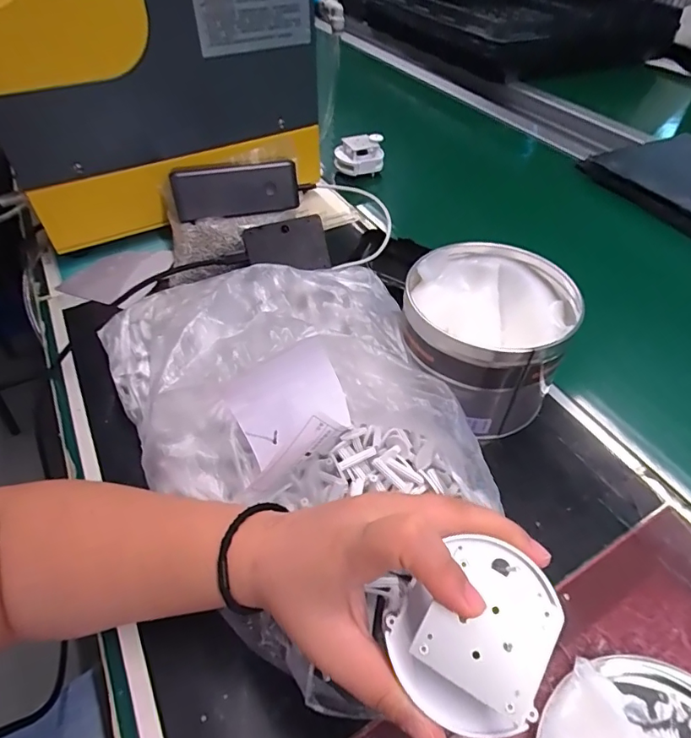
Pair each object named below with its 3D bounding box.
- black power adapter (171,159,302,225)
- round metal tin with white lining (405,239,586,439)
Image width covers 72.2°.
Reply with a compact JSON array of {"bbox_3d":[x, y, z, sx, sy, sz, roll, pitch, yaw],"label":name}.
[{"bbox_3d":[-0.116,-0.191,0.505,0.127,0.049,0.029,-10,30,-11],"label":"black power adapter"},{"bbox_3d":[0.107,-0.025,0.388,0.121,0.098,0.122,1,49,-1],"label":"round metal tin with white lining"}]

